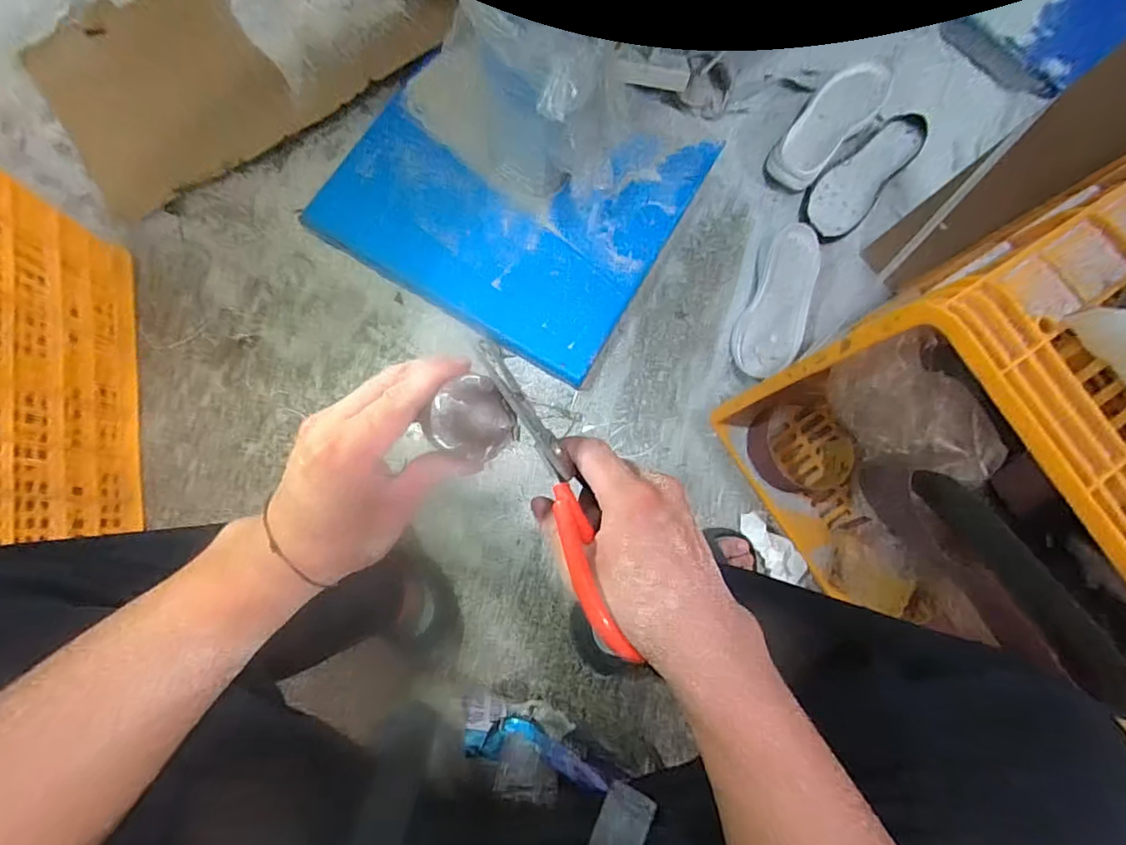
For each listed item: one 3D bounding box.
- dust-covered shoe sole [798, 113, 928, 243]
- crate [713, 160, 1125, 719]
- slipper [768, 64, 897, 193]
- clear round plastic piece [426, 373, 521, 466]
[{"bbox_3d":[0.510,-0.415,0.875,0.280,0.034,0.103,-41,87,-8],"label":"dust-covered shoe sole"},{"bbox_3d":[0.580,0.131,0.578,0.393,0.497,0.679,-31,85,-8],"label":"crate"},{"bbox_3d":[0.447,-0.507,0.874,0.100,0.053,0.249,43,81,2],"label":"slipper"},{"bbox_3d":[-0.046,0.000,0.263,0.039,0.015,0.040,1,82,-4],"label":"clear round plastic piece"}]

